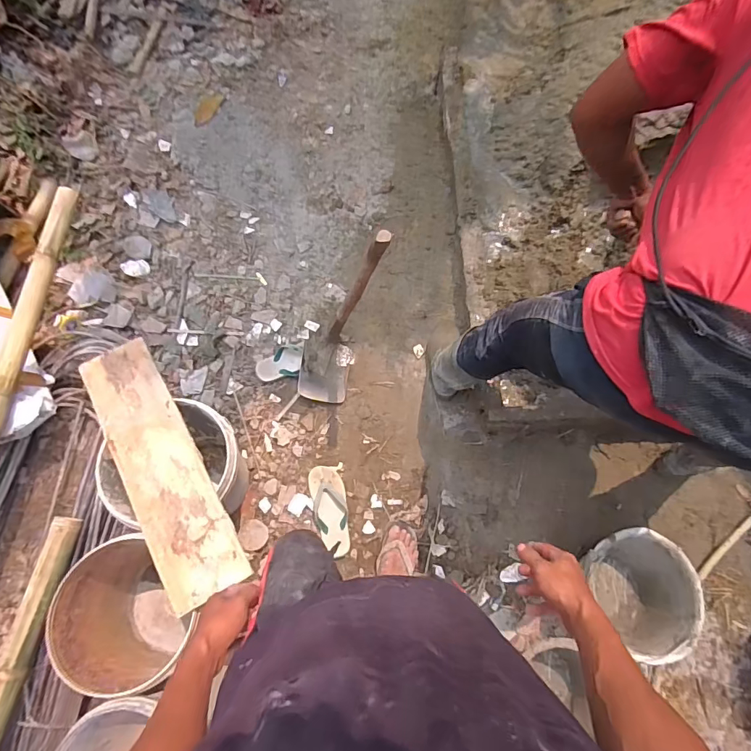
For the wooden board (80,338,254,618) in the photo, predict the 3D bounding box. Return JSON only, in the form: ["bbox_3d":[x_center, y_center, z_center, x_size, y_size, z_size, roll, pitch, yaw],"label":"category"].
[{"bbox_3d":[-0.494,0.204,1.031,0.167,0.033,0.621,-29,74,-8],"label":"wooden board"}]

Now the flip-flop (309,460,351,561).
[{"bbox_3d":[-0.136,0.409,1.365,0.102,0.037,0.263,-10,71,-2],"label":"flip-flop"}]

